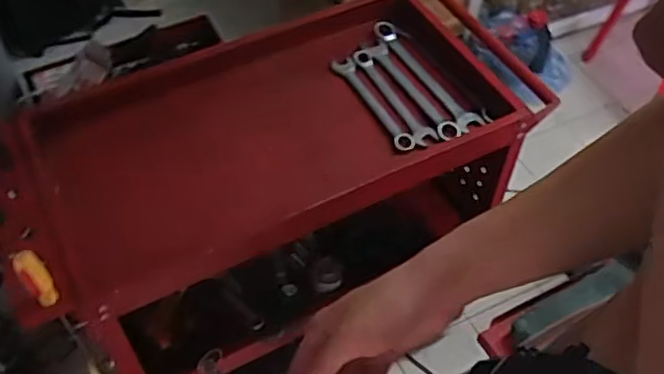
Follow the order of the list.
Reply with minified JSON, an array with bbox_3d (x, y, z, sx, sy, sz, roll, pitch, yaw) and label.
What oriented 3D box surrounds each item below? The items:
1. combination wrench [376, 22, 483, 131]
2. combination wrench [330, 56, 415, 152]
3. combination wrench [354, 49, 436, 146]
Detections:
[{"bbox_3d":[0.155,-0.189,1.107,0.036,0.023,0.270,-23,55,-18],"label":"combination wrench"},{"bbox_3d":[0.062,-0.138,1.056,0.042,0.019,0.205,-24,55,-18],"label":"combination wrench"},{"bbox_3d":[0.096,-0.150,1.079,0.035,0.015,0.217,-23,55,-17],"label":"combination wrench"}]

